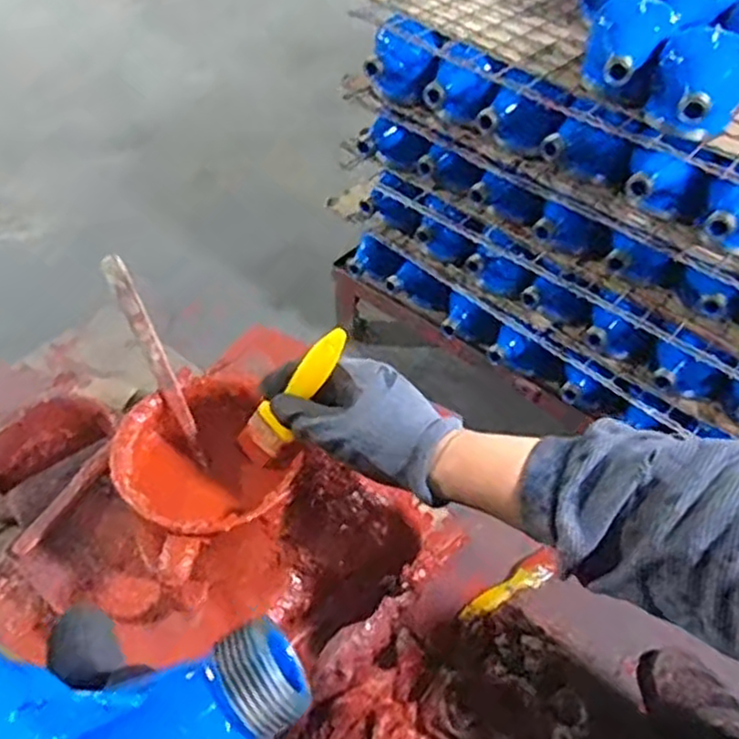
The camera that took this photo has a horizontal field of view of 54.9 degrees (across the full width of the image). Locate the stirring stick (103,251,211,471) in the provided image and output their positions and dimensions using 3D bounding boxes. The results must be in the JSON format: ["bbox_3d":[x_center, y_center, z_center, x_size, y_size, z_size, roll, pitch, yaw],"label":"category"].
[{"bbox_3d":[-0.168,-0.008,0.561,0.016,0.009,0.178,-25,88,-20],"label":"stirring stick"}]

